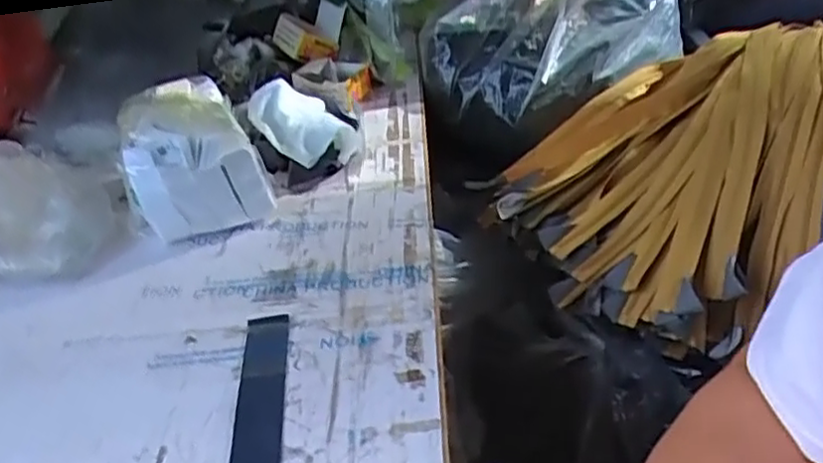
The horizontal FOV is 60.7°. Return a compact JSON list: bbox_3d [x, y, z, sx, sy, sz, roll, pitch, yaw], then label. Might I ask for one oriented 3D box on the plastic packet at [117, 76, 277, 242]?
[{"bbox_3d":[-0.253,-0.086,0.786,0.128,0.116,0.205,-21,38,-20],"label":"plastic packet"}]

